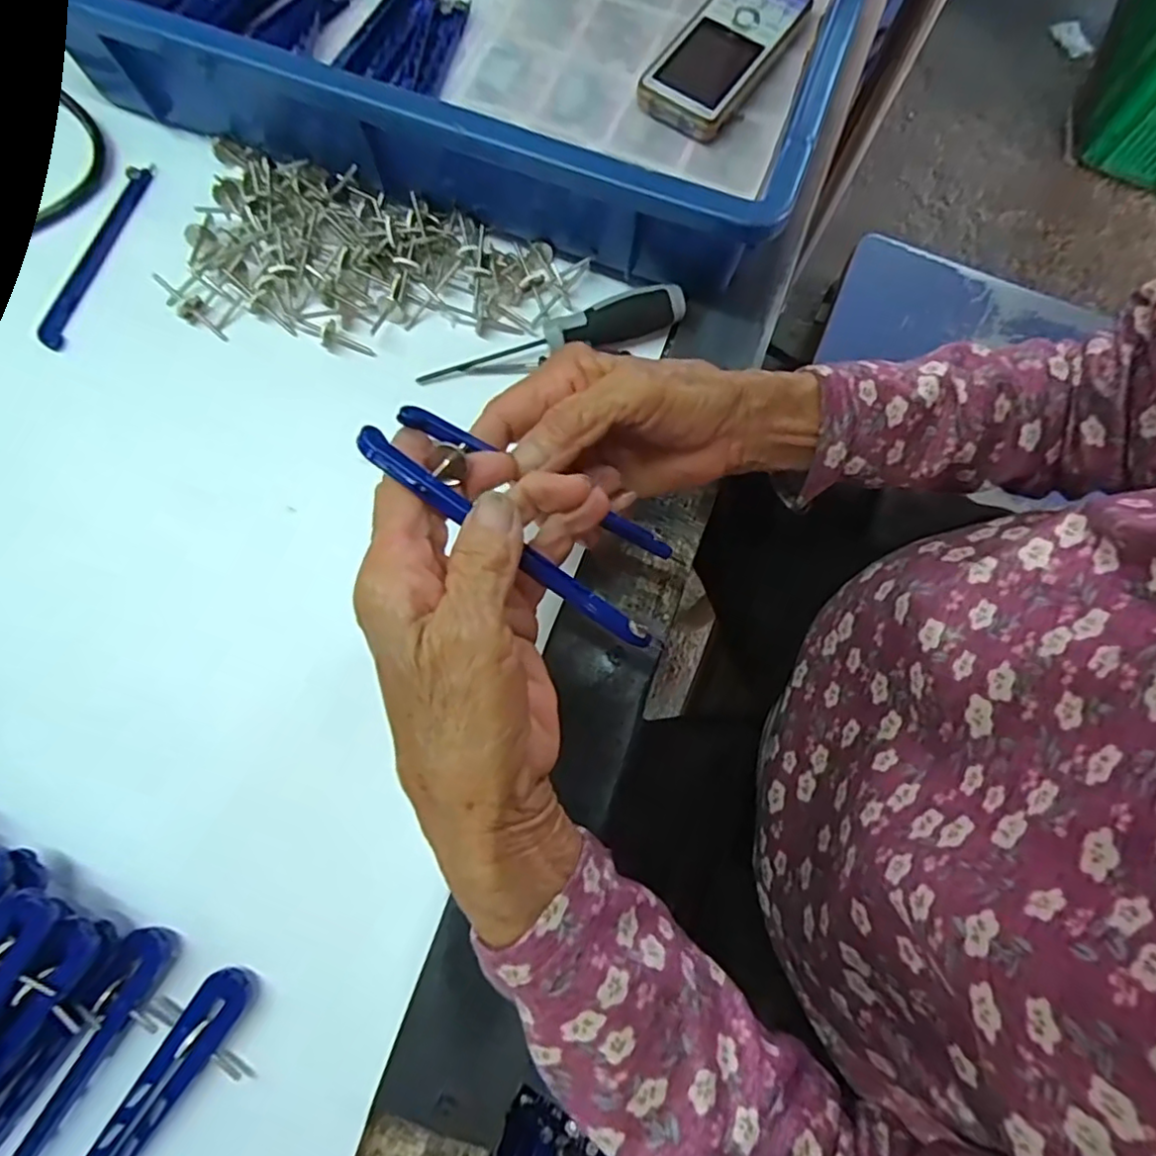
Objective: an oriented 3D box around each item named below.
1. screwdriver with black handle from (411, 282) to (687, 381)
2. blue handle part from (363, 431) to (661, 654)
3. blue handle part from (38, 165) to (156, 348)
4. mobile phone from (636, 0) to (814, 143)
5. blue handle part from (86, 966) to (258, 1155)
[{"bbox_3d":[-0.013,-0.130,0.342,0.144,0.021,0.021,-15,75,-5],"label":"screwdriver with black handle"},{"bbox_3d":[-0.023,-0.011,0.217,0.119,0.007,0.010,36,76,-12],"label":"blue handle part"},{"bbox_3d":[-0.273,-0.185,0.358,0.013,0.007,0.127,12,75,2],"label":"blue handle part"},{"bbox_3d":[0.091,-0.327,0.391,0.059,0.020,0.129,33,76,8],"label":"mobile phone"},{"bbox_3d":[-0.172,0.209,0.245,0.019,0.007,0.120,34,77,8],"label":"blue handle part"}]

